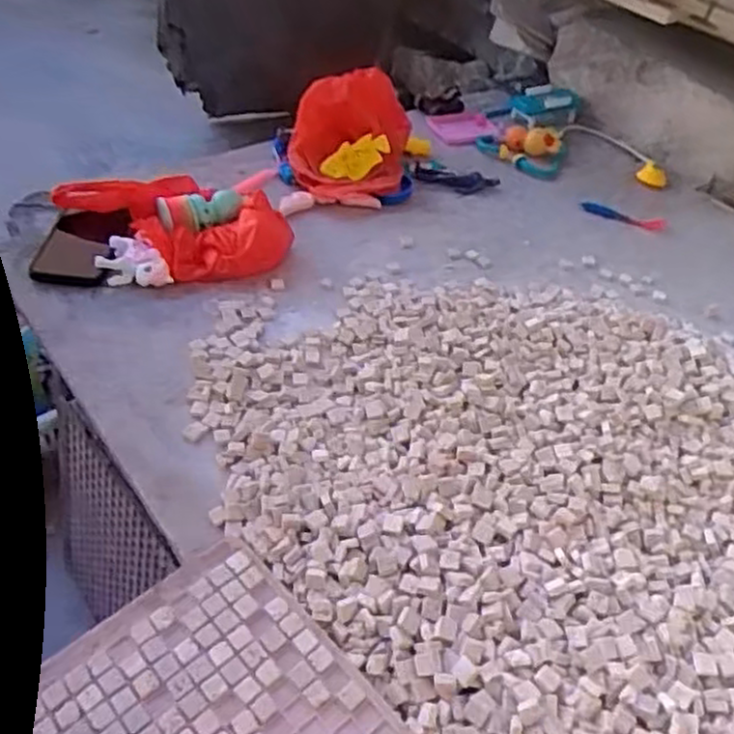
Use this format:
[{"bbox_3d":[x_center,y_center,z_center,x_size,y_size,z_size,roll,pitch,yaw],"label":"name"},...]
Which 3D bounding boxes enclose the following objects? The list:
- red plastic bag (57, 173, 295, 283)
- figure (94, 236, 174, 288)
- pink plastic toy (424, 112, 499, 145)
[{"bbox_3d":[-0.220,-0.161,0.870,0.250,0.053,0.139,-6,44,-14],"label":"red plastic bag"},{"bbox_3d":[-0.262,-0.120,0.855,0.077,0.025,0.070,-3,44,-11],"label":"figure"},{"bbox_3d":[0.152,-0.386,1.233,0.109,0.024,0.073,-11,46,-19],"label":"pink plastic toy"}]

